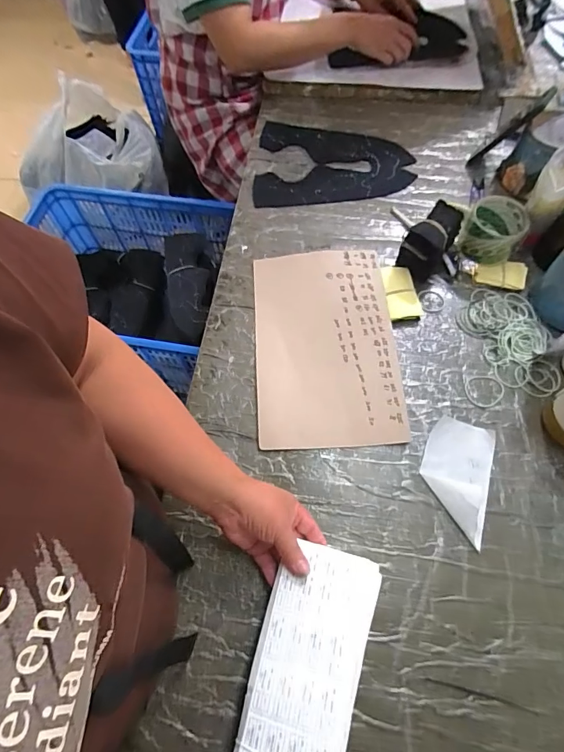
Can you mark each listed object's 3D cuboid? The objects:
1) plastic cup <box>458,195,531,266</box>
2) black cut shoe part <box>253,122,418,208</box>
[{"bbox_3d":[0.329,-0.227,0.655,0.085,0.067,0.092,-1,64,2],"label":"plastic cup"},{"bbox_3d":[0.098,-0.394,0.775,0.282,0.008,0.213,4,65,2],"label":"black cut shoe part"}]

